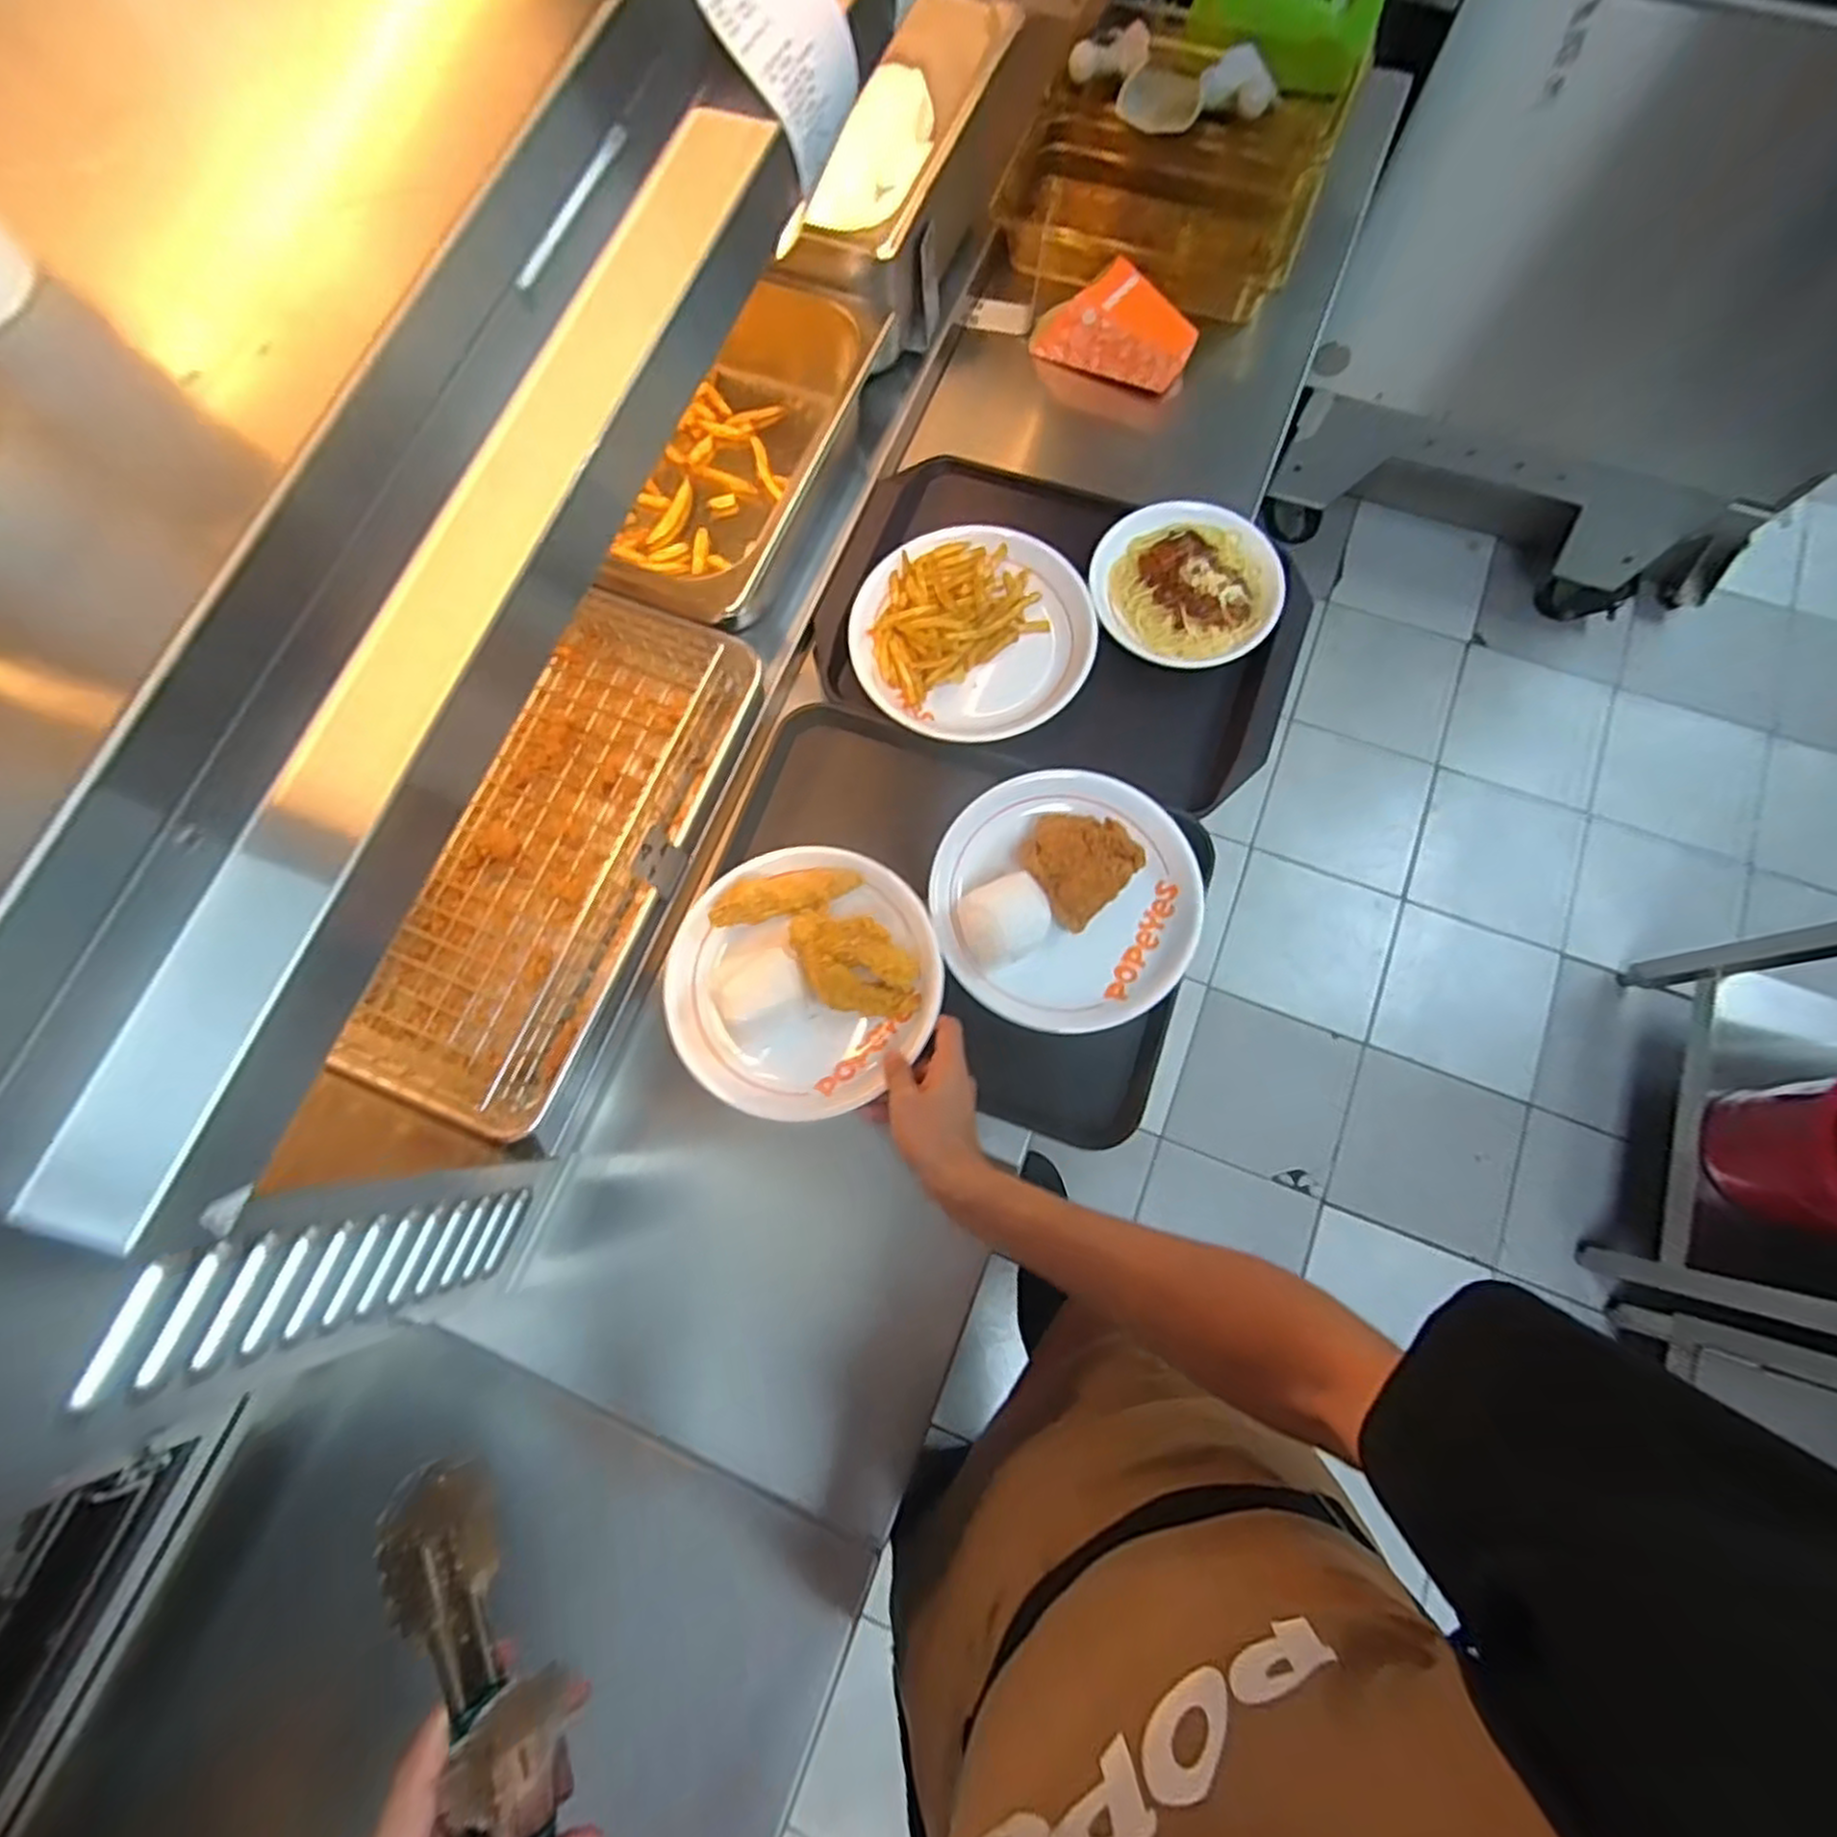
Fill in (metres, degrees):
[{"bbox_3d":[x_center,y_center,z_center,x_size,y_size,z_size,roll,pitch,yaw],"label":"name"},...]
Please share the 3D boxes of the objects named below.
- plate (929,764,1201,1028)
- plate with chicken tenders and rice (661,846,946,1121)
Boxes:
[{"bbox_3d":[0.123,-0.021,0.639,0.212,0.055,0.216,0,82,-1],"label":"plate"},{"bbox_3d":[-0.094,0.044,0.624,0.210,0.037,0.212,0,77,0],"label":"plate with chicken tenders and rice"}]

